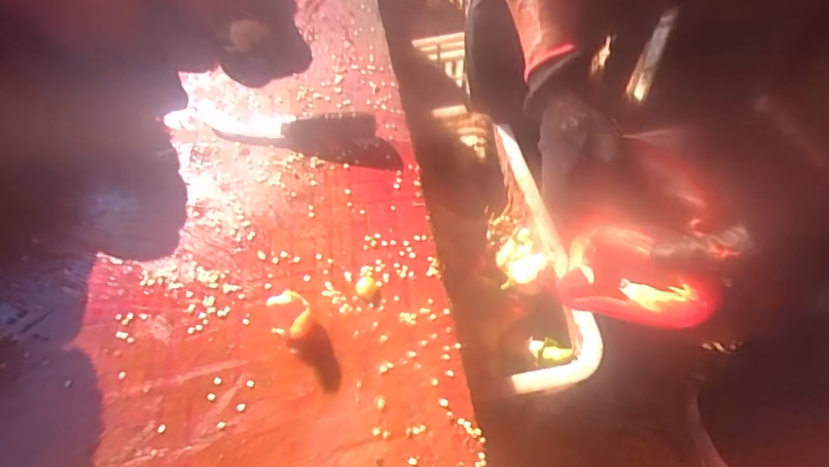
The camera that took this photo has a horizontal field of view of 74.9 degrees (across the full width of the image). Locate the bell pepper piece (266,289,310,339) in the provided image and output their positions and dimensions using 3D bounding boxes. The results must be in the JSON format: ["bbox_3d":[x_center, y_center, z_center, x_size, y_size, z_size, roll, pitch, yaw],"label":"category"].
[{"bbox_3d":[-0.094,0.059,0.417,0.025,0.025,0.034,-37,59,-23],"label":"bell pepper piece"}]

